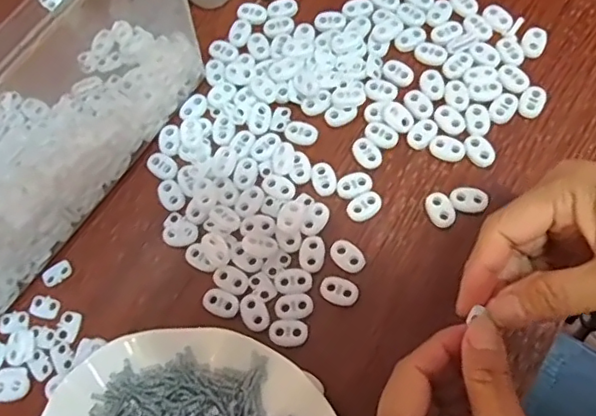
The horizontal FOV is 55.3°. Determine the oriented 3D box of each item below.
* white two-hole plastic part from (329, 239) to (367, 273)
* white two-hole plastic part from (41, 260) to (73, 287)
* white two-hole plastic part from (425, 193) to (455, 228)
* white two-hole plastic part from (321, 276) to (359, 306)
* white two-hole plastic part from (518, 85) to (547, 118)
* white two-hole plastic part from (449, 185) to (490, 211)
[{"bbox_3d":[0.030,0.029,0.347,0.023,0.004,0.016,34,76,16],"label":"white two-hole plastic part"},{"bbox_3d":[-0.155,0.042,0.365,0.019,0.004,0.011,-39,71,-9],"label":"white two-hole plastic part"},{"bbox_3d":[0.088,0.001,0.353,0.015,0.006,0.023,-23,69,-3],"label":"white two-hole plastic part"},{"bbox_3d":[0.025,0.049,0.339,0.023,0.004,0.016,19,72,12],"label":"white two-hole plastic part"},{"bbox_3d":[0.153,-0.069,0.372,0.015,0.010,0.020,21,73,13],"label":"white two-hole plastic part"},{"bbox_3d":[0.106,-0.005,0.352,0.023,0.006,0.015,11,71,10],"label":"white two-hole plastic part"}]

